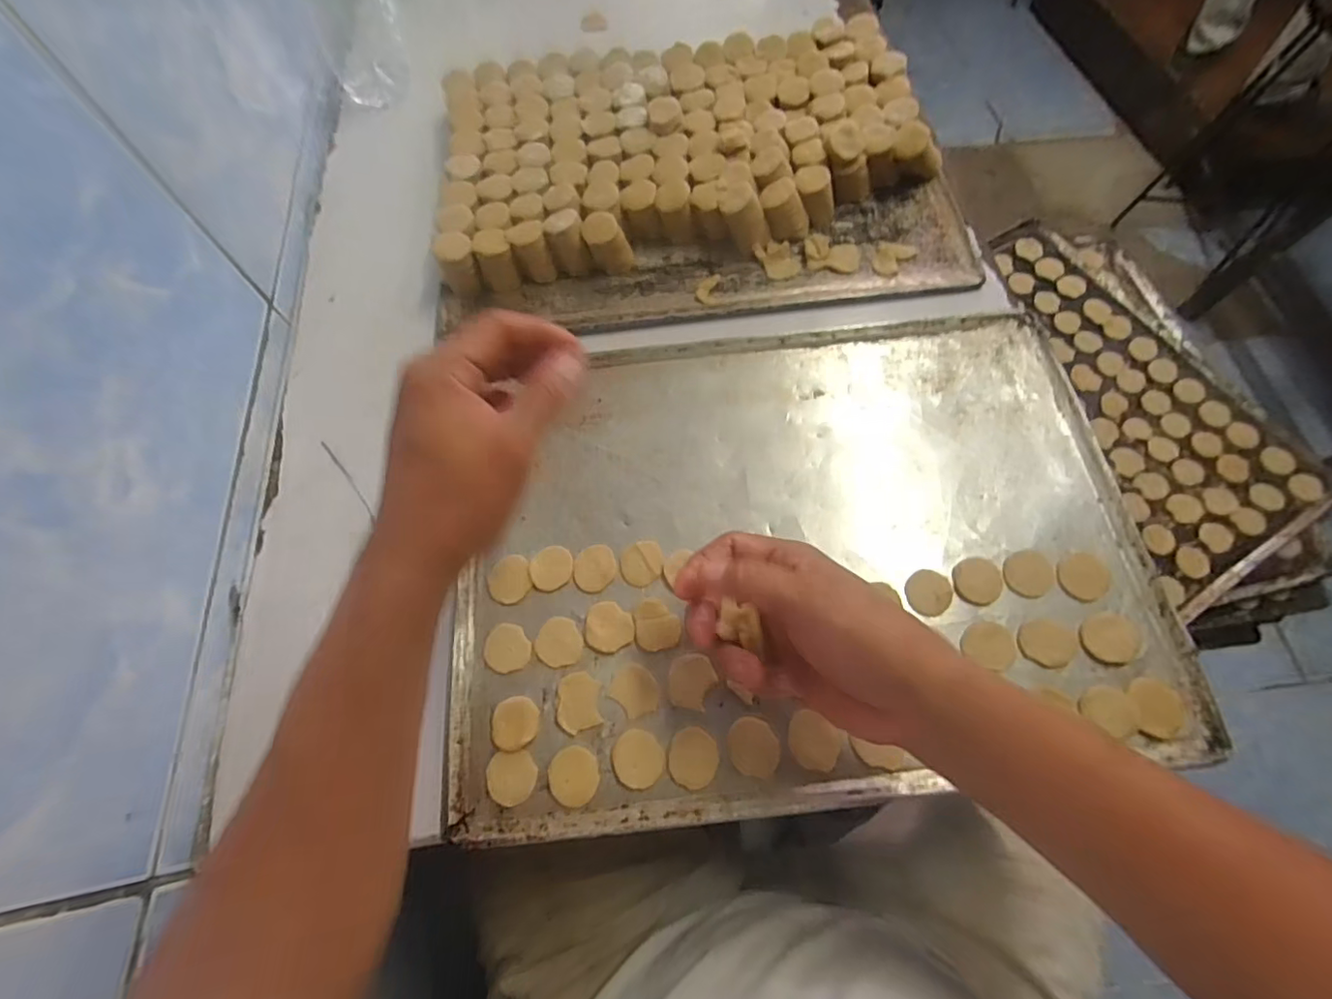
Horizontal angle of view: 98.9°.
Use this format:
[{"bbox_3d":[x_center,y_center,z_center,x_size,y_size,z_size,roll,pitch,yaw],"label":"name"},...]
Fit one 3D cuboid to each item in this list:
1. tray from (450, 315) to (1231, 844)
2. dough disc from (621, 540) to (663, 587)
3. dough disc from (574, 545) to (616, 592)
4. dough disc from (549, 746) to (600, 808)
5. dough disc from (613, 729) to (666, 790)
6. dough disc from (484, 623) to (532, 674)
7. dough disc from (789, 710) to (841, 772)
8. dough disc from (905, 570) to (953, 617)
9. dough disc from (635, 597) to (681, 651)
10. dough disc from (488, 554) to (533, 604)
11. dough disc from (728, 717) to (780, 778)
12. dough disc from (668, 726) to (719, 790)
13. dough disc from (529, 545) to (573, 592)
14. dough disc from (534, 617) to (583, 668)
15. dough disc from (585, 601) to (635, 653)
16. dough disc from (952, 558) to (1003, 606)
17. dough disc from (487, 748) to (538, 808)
[{"bbox_3d":[0.086,0.025,0.390,0.445,0.014,0.322,-7,66,0],"label":"tray"},{"bbox_3d":[-0.016,0.043,0.387,0.028,0.004,0.032,-4,66,1],"label":"dough disc"},{"bbox_3d":[-0.048,0.046,0.388,0.027,0.004,0.032,-4,66,1],"label":"dough disc"},{"bbox_3d":[-0.054,0.162,0.332,0.029,0.004,0.031,-1,66,3],"label":"dough disc"},{"bbox_3d":[-0.016,0.153,0.337,0.029,0.004,0.032,-22,67,-6],"label":"dough disc"},{"bbox_3d":[-0.102,0.095,0.365,0.028,0.004,0.031,-21,67,-6],"label":"dough disc"},{"bbox_3d":[0.087,0.142,0.336,0.029,0.004,0.029,-1,66,3],"label":"dough disc"},{"bbox_3d":[0.171,0.060,0.371,0.027,0.004,0.029,-2,66,2],"label":"dough disc"},{"bbox_3d":[-0.006,0.080,0.369,0.028,0.004,0.033,-10,66,-1],"label":"dough disc"},{"bbox_3d":[-0.105,0.053,0.382,0.027,0.004,0.032,-14,66,-3],"label":"dough disc"},{"bbox_3d":[0.052,0.146,0.337,0.029,0.004,0.031,-1,66,3],"label":"dough disc"},{"bbox_3d":[0.016,0.152,0.335,0.028,0.004,0.032,-4,66,2],"label":"dough disc"},{"bbox_3d":[-0.078,0.046,0.387,0.028,0.004,0.031,-5,66,1],"label":"dough disc"},{"bbox_3d":[-0.068,0.092,0.367,0.030,0.004,0.030,-1,66,3],"label":"dough disc"},{"bbox_3d":[-0.037,0.082,0.370,0.031,0.004,0.032,-1,66,3],"label":"dough disc"},{"bbox_3d":[0.205,0.053,0.372,0.031,0.004,0.031,-1,66,3],"label":"dough disc"},{"bbox_3d":[-0.090,0.163,0.332,0.028,0.004,0.029,-1,66,3],"label":"dough disc"}]

